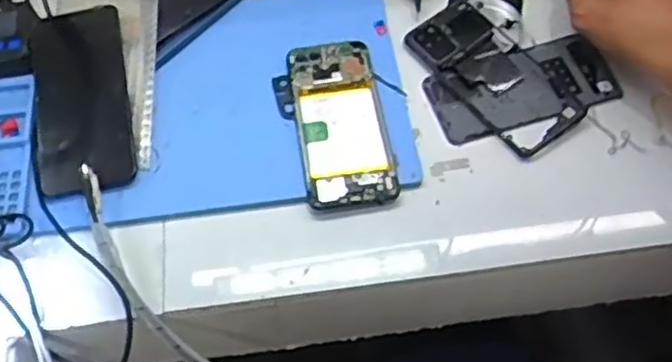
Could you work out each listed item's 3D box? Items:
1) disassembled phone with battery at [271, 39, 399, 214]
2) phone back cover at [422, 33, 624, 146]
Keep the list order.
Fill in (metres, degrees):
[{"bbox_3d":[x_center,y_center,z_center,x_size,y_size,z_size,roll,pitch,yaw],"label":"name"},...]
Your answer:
[{"bbox_3d":[-0.003,-0.051,0.562,0.083,0.017,0.159,-8,60,-2],"label":"disassembled phone with battery"},{"bbox_3d":[0.159,-0.079,0.585,0.155,0.009,0.072,-17,61,-7],"label":"phone back cover"}]

